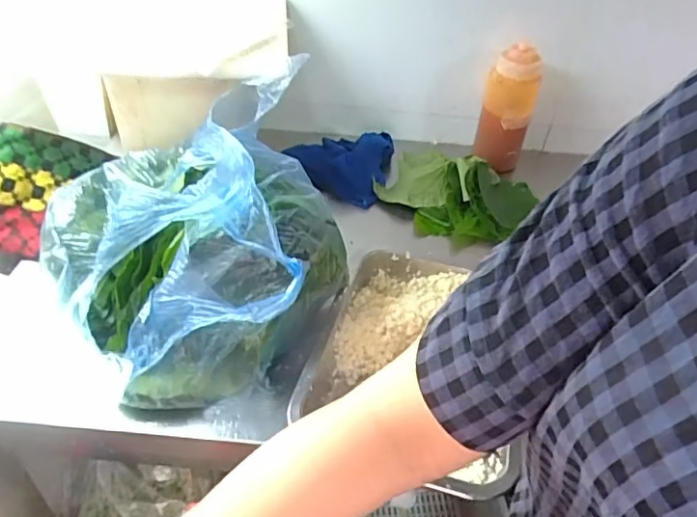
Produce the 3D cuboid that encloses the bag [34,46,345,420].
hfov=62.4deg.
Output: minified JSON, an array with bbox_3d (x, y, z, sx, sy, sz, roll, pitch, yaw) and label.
[{"bbox_3d":[-0.133,-0.018,0.539,0.241,0.200,0.243,-23,49,-29],"label":"bag"}]

